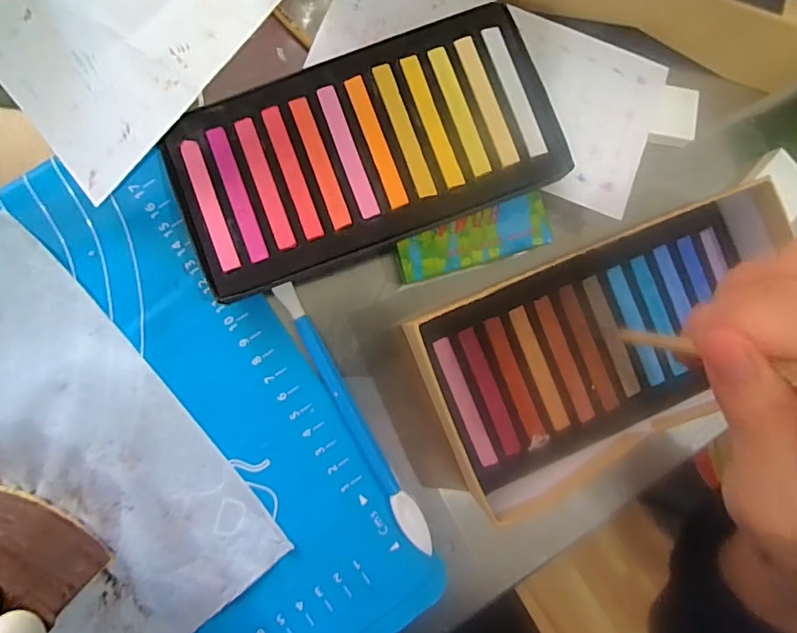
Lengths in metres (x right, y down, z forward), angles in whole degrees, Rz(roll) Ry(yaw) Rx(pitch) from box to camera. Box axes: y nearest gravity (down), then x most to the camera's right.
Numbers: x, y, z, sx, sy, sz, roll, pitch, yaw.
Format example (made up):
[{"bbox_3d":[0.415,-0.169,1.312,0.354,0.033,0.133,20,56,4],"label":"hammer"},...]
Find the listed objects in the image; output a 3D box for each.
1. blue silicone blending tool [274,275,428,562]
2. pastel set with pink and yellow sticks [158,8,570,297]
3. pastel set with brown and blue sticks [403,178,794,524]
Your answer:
[{"bbox_3d":[-0.019,0.046,0.223,0.010,0.013,0.134,-29,93,-6],"label":"blue silicone blending tool"},{"bbox_3d":[-0.014,-0.070,0.210,0.155,0.022,0.079,-21,97,-5],"label":"pastel set with pink and yellow sticks"},{"bbox_3d":[0.097,0.016,0.223,0.163,0.026,0.094,-23,92,-6],"label":"pastel set with brown and blue sticks"}]

